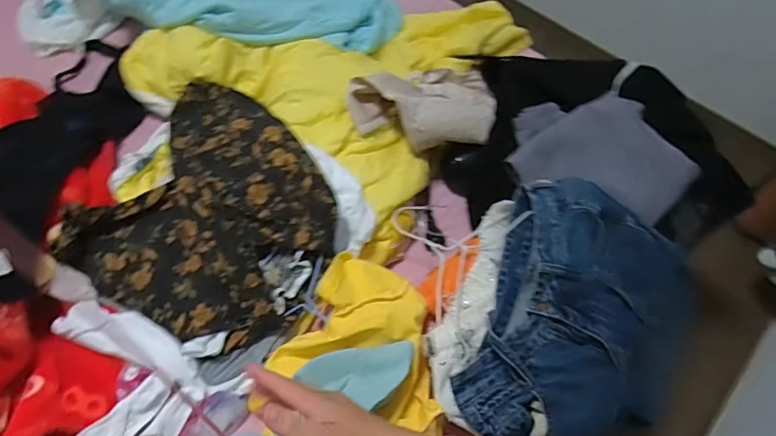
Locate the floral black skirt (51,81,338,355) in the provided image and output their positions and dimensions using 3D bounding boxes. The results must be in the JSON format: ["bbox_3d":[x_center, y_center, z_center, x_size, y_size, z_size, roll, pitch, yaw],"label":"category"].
[{"bbox_3d":[-0.248,-0.021,0.722,0.352,0.073,0.347,25,62,12],"label":"floral black skirt"}]

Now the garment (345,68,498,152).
[{"bbox_3d":[0.065,-0.197,0.822,0.220,0.102,0.199,16,60,7],"label":"garment"}]

